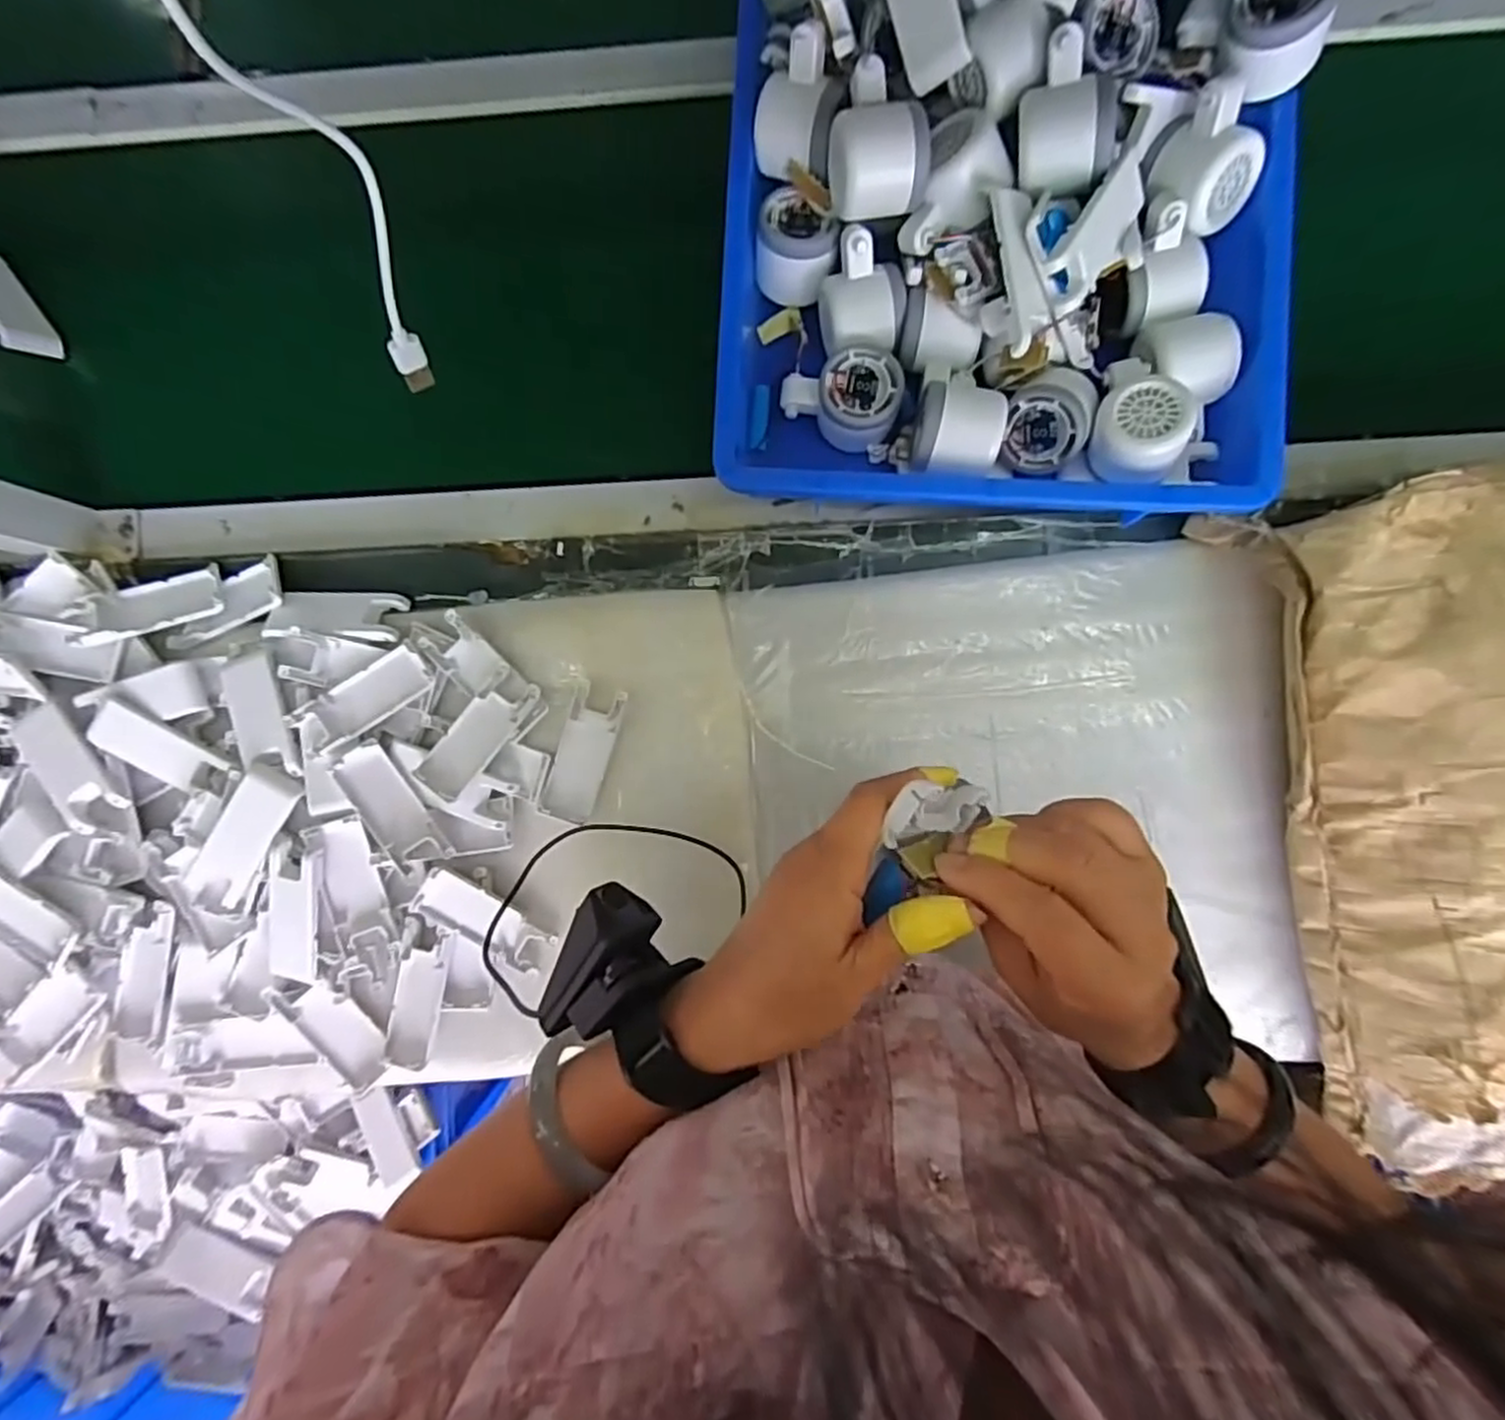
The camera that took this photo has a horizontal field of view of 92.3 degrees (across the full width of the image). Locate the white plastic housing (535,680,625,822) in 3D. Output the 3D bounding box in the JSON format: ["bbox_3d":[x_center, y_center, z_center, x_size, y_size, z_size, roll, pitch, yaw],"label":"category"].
[{"bbox_3d":[-0.125,0.032,0.532,0.038,0.008,0.099,18,90,4],"label":"white plastic housing"}]

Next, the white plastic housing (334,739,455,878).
[{"bbox_3d":[-0.261,0.071,0.527,0.037,0.027,0.100,-36,87,2],"label":"white plastic housing"}]

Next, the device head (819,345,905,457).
[{"bbox_3d":[0.077,-0.220,0.521,0.056,0.048,0.056,31,90,4],"label":"device head"}]

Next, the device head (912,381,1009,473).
[{"bbox_3d":[0.140,-0.197,0.502,0.059,0.067,0.077,8,87,3],"label":"device head"}]

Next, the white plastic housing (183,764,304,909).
[{"bbox_3d":[-0.367,0.093,0.516,0.040,0.016,0.112,30,89,4],"label":"white plastic housing"}]

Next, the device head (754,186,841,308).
[{"bbox_3d":[0.032,-0.330,0.517,0.057,0.043,0.063,6,89,4],"label":"device head"}]

